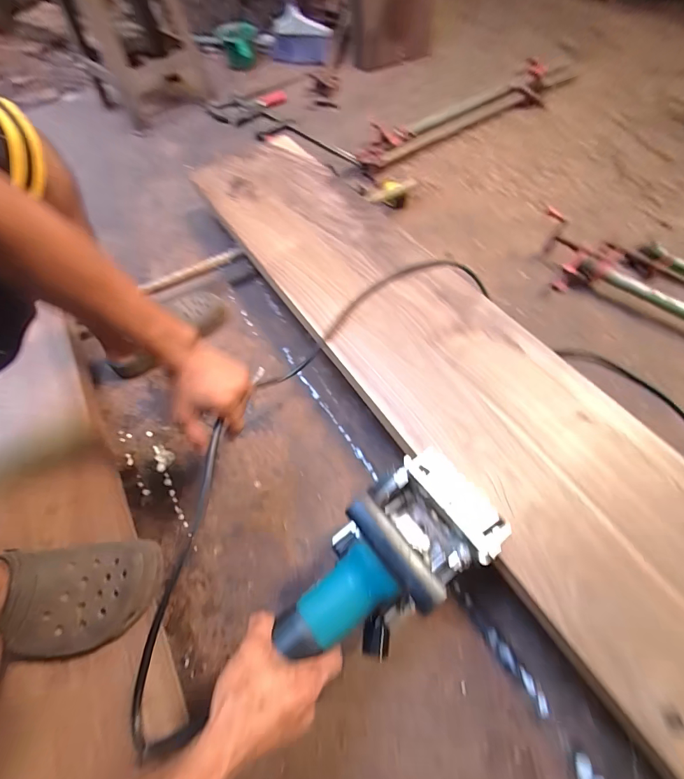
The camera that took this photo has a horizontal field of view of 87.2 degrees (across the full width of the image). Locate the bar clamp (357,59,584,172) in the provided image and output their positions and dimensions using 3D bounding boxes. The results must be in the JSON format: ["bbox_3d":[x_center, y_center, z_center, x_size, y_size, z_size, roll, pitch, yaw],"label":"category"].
[{"bbox_3d":[0.427,-0.885,1.140,0.876,0.047,0.144,-30,63,-13],"label":"bar clamp"}]

